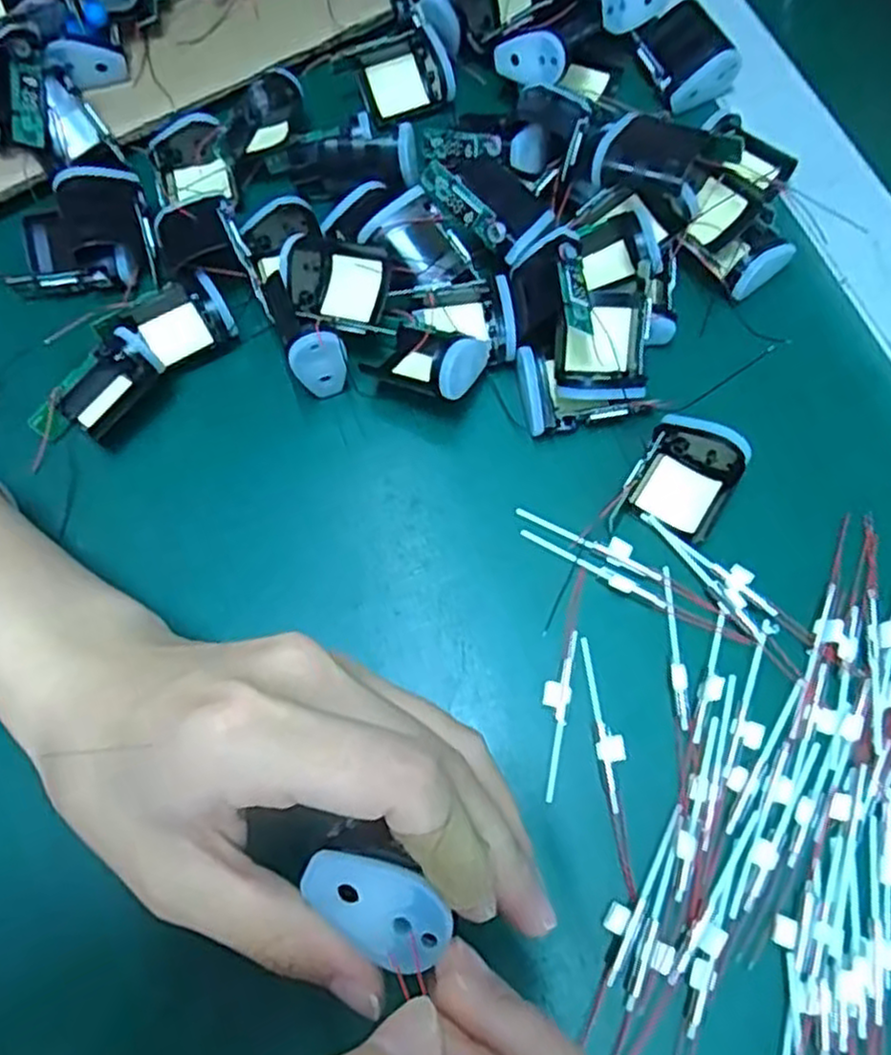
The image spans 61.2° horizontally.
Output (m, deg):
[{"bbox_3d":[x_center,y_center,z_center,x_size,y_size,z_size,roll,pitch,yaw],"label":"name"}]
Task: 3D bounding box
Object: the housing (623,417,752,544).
[{"bbox_3d":[0.093,-0.020,0.289,0.037,0.019,0.040,28,72,12],"label":"housing"}]

